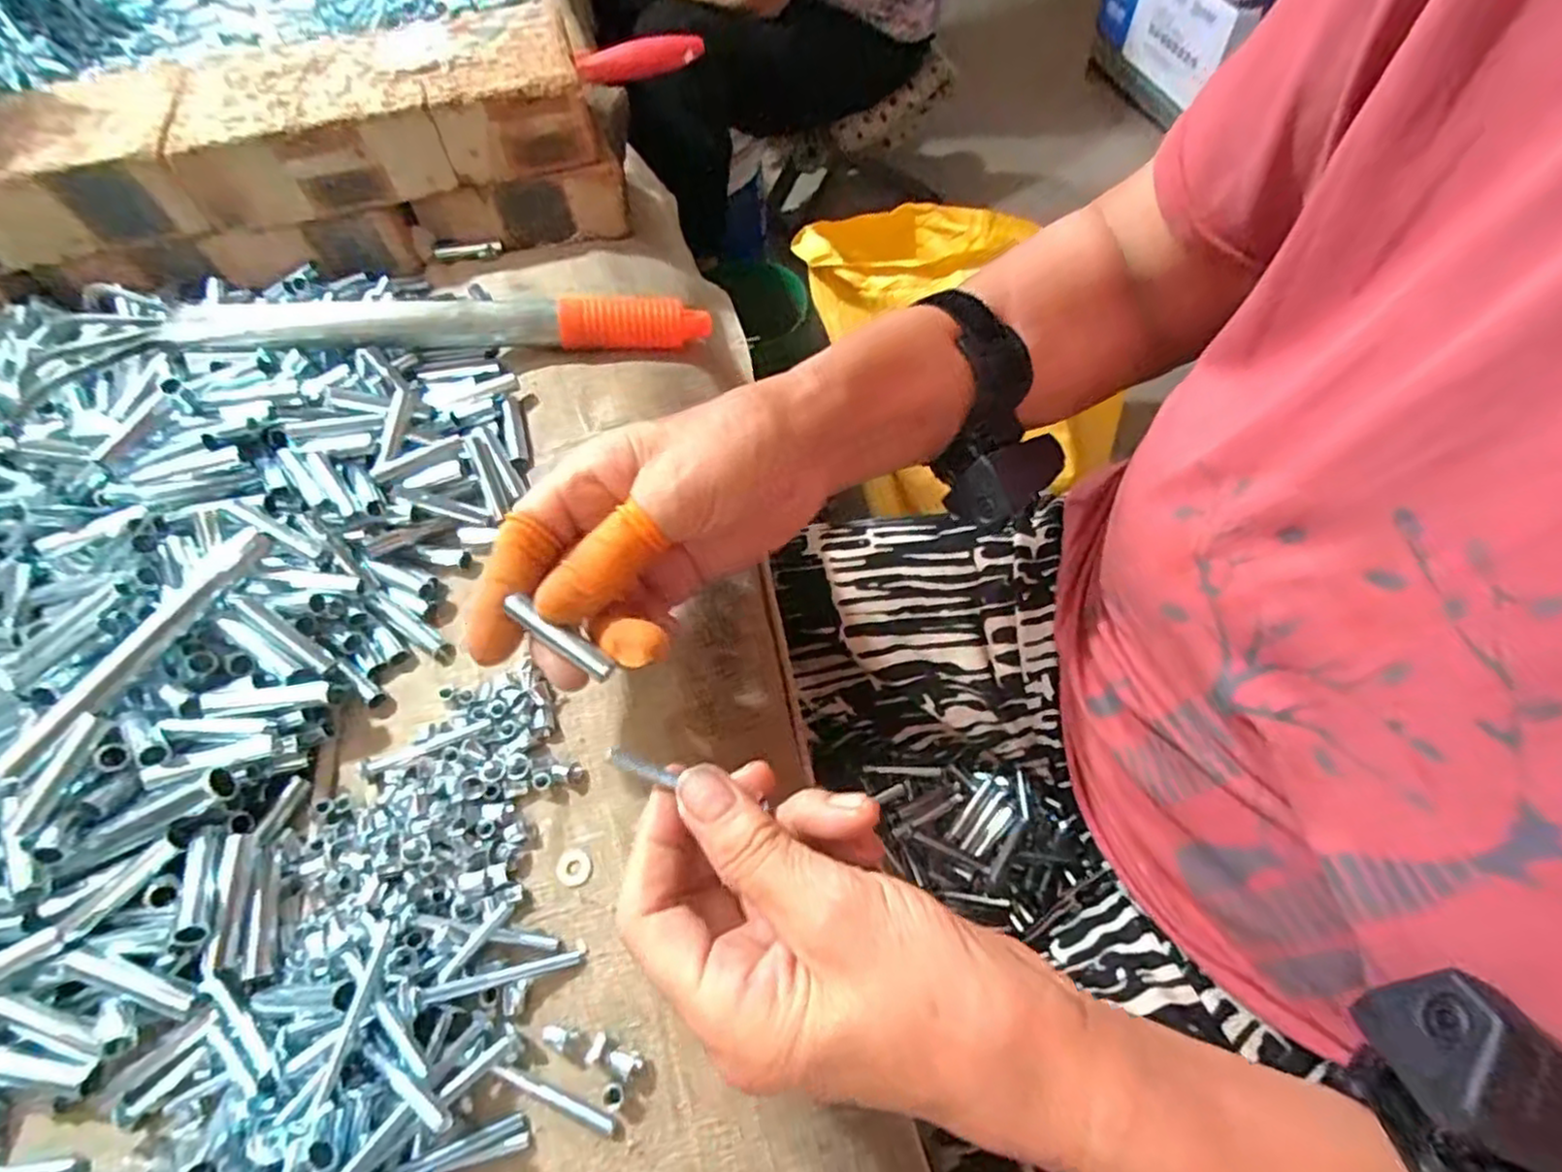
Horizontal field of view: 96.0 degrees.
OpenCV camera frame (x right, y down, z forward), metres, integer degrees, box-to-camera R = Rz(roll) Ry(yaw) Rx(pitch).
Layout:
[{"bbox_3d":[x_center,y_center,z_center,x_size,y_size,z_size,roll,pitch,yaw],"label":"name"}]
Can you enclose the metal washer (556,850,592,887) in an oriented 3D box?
[{"bbox_3d":[-0.082,0.110,0.276,0.013,0.004,0.013,-20,62,-8],"label":"metal washer"}]

